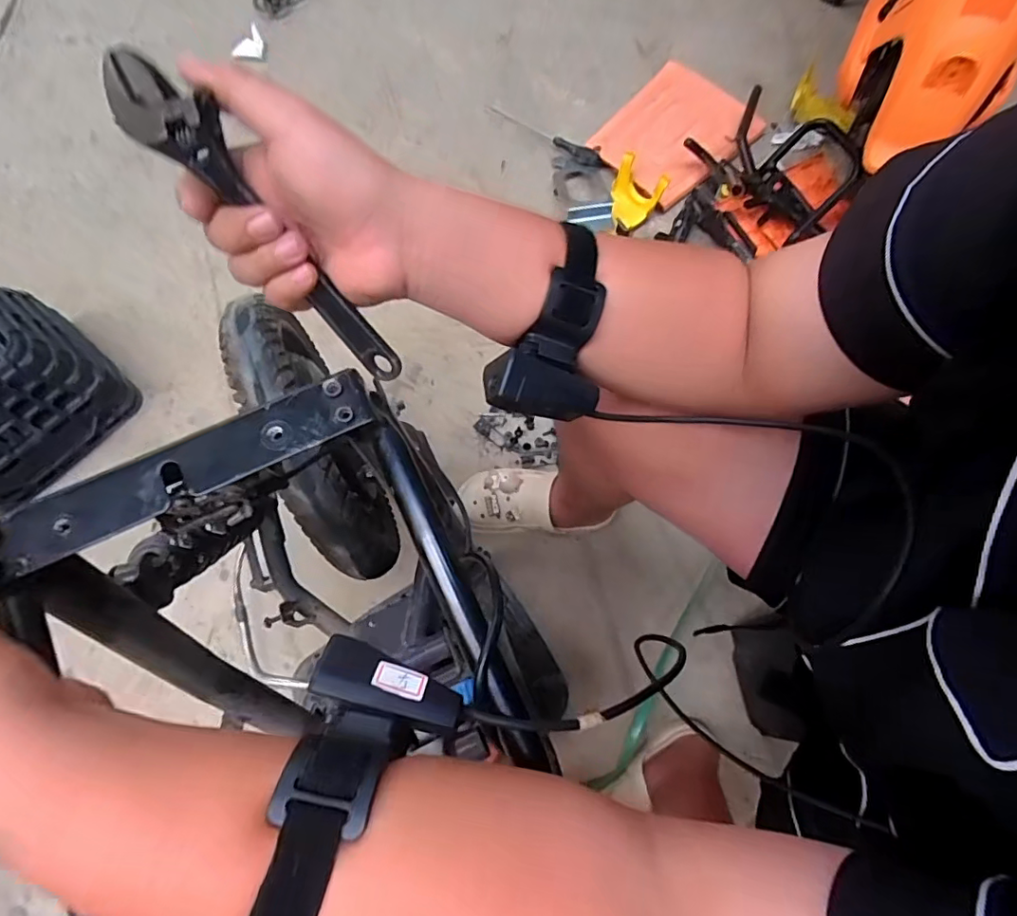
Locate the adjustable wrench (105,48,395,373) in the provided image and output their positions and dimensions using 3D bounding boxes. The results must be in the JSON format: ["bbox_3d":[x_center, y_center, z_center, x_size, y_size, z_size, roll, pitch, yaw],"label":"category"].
[{"bbox_3d":[-0.126,-0.122,0.287,0.196,0.047,0.010,46,33,-22],"label":"adjustable wrench"}]

